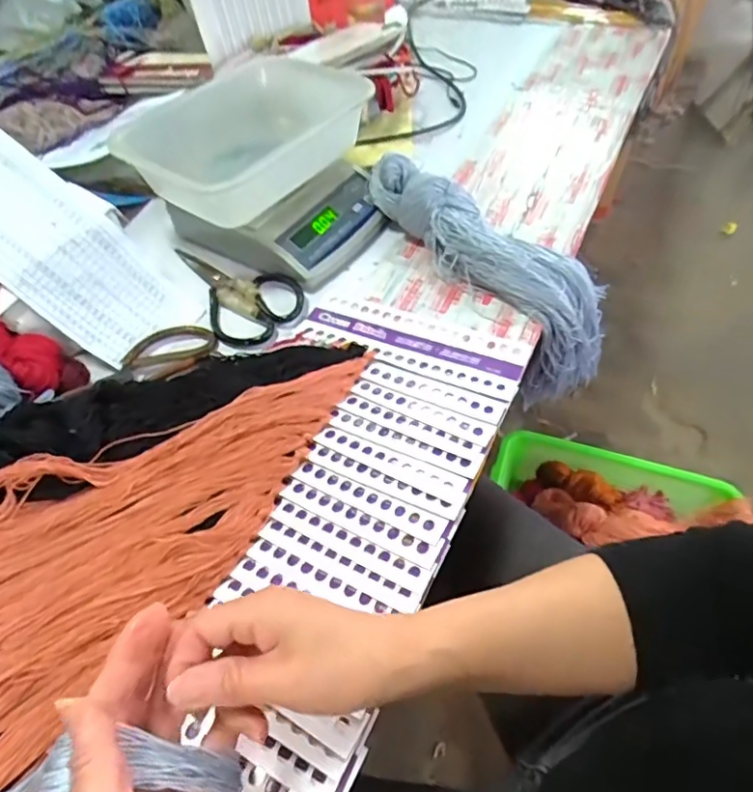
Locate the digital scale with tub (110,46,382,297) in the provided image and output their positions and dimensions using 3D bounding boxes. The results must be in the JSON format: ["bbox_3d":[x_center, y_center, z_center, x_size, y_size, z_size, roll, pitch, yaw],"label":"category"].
[{"bbox_3d":[-0.134,-0.283,0.677,0.273,0.131,0.251,21,57,17],"label":"digital scale with tub"}]

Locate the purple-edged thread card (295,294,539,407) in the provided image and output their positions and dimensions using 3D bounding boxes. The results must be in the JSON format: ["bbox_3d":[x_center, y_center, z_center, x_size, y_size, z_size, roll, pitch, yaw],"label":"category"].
[{"bbox_3d":[0.036,-0.057,0.582,0.238,0.010,0.086,17,49,17],"label":"purple-edged thread card"}]

